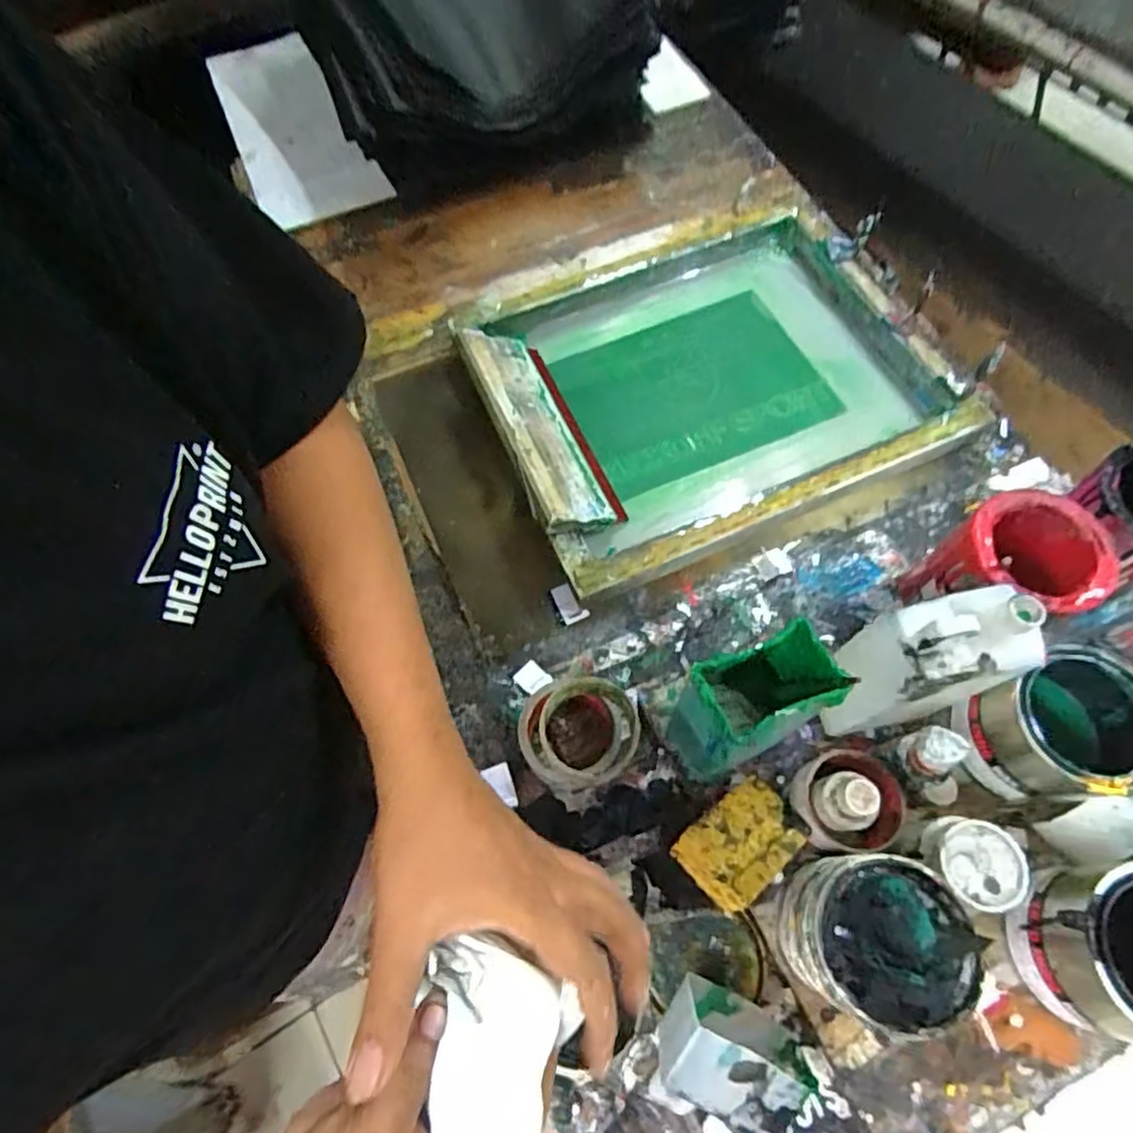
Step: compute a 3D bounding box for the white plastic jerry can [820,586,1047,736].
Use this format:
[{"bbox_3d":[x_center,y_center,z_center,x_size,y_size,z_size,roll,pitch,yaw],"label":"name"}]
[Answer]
[{"bbox_3d":[0.270,0.091,0.530,0.110,0.232,0.065,-10,66,-3],"label":"white plastic jerry can"}]

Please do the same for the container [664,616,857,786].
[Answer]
[{"bbox_3d":[0.143,0.119,0.540,0.094,0.203,0.067,-28,68,-11],"label":"container"}]

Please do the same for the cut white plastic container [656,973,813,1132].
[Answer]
[{"bbox_3d":[0.121,0.364,0.489,0.108,0.074,0.073,22,68,11],"label":"cut white plastic container"}]

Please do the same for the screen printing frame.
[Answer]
[{"bbox_3d":[0.163,-0.243,0.784,0.530,0.062,0.438,-22,67,-9],"label":"screen printing frame"}]

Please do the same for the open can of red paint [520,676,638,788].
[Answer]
[{"bbox_3d":[0.008,0.153,0.594,0.106,0.078,0.090,8,66,5],"label":"open can of red paint"}]

